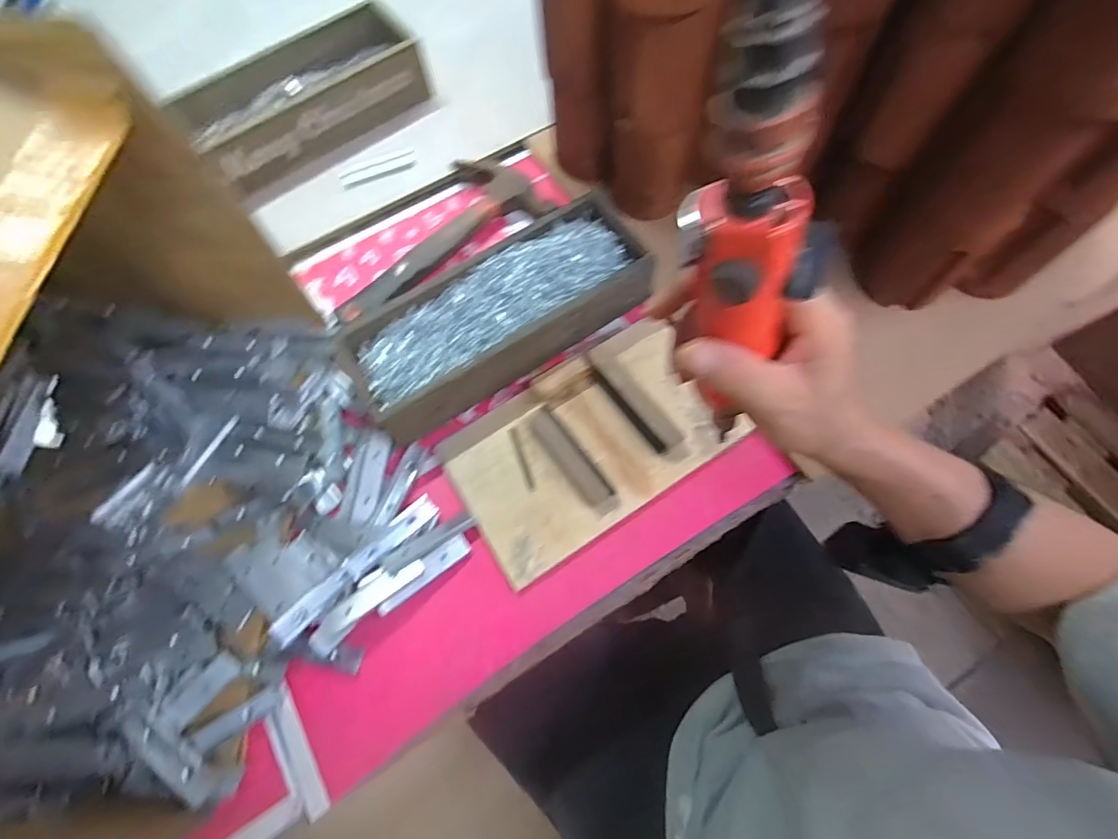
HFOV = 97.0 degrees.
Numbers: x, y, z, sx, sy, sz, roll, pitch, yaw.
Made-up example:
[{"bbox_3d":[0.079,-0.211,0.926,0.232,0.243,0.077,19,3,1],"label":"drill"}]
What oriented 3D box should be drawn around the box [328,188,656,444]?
[{"bbox_3d":[-0.052,-0.094,0.451,0.274,0.048,0.121,-29,71,-9],"label":"box"}]

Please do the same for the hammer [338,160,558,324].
[{"bbox_3d":[-0.135,-0.198,0.517,0.239,0.033,0.111,-33,72,-11],"label":"hammer"}]

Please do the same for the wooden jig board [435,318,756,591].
[{"bbox_3d":[0.025,0.019,0.425,0.227,0.018,0.137,-32,72,-10],"label":"wooden jig board"}]

